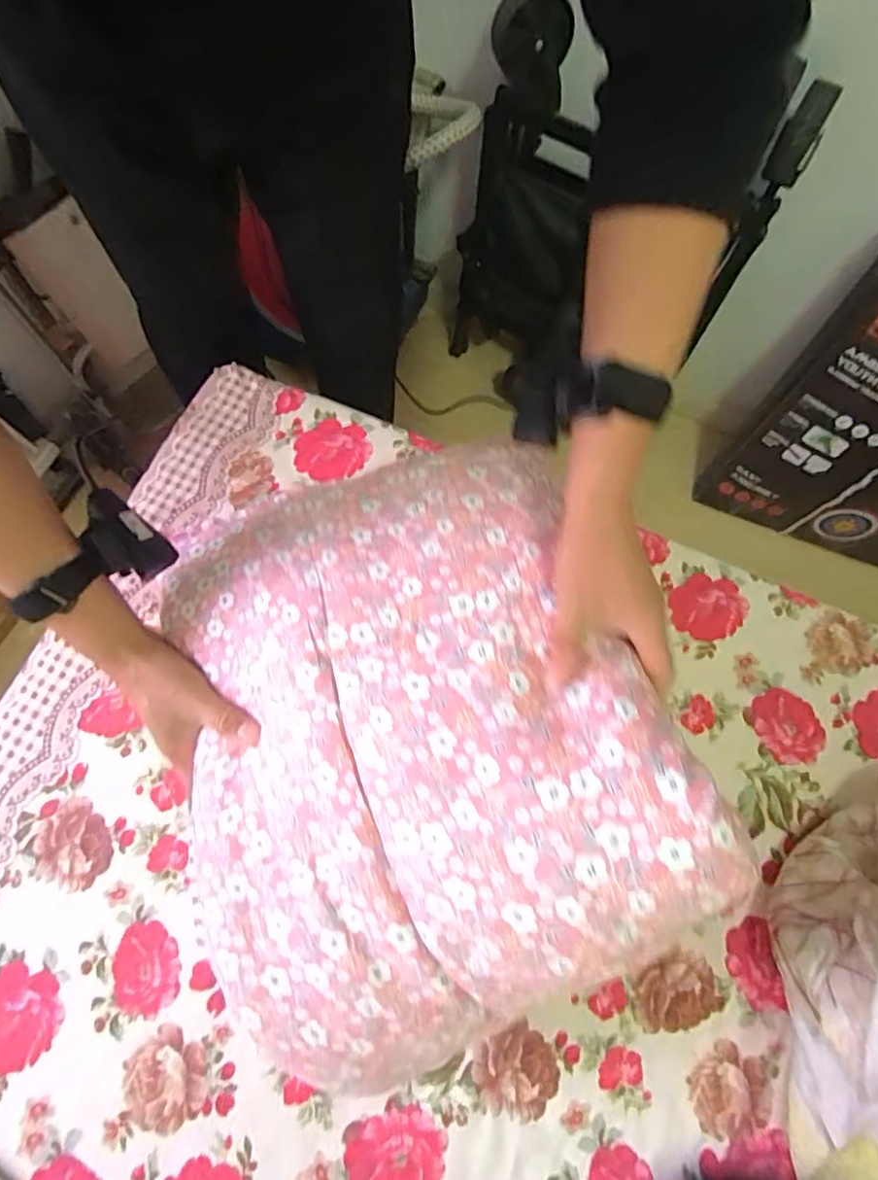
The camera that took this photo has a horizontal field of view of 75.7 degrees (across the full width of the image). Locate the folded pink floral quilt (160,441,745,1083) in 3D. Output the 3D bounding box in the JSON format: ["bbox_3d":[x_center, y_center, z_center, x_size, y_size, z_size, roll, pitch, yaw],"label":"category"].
[{"bbox_3d":[-0.034,0.085,0.404,0.339,0.110,0.422,-22,61,8],"label":"folded pink floral quilt"}]

